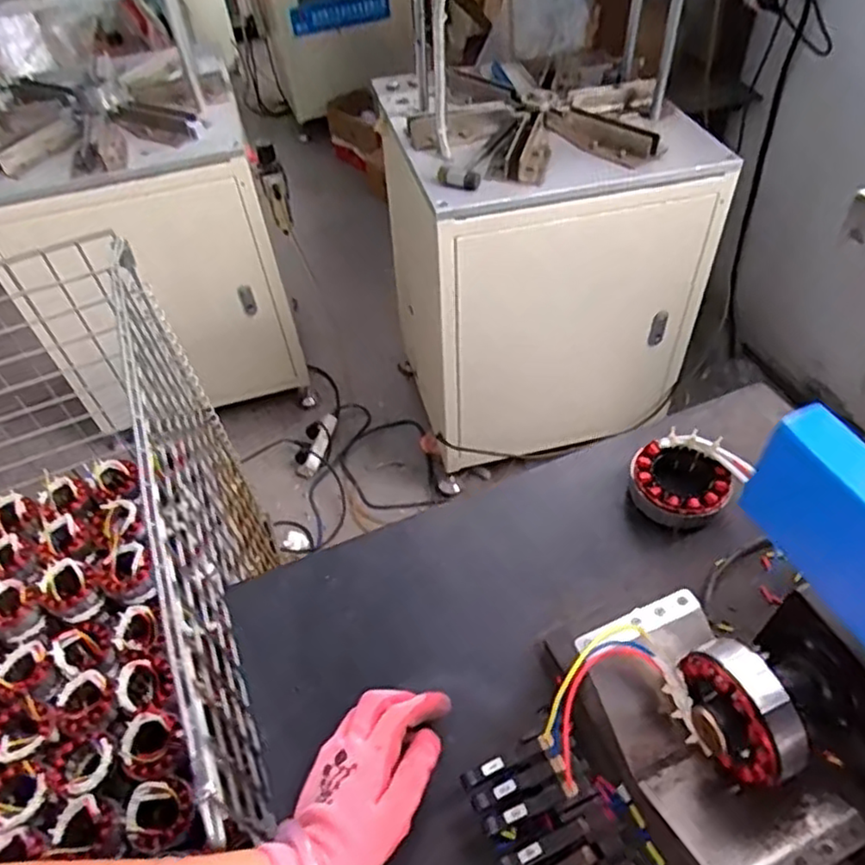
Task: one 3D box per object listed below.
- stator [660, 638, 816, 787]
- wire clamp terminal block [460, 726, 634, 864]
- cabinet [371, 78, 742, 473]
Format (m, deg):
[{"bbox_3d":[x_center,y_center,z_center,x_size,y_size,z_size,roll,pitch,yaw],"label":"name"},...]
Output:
[{"bbox_3d":[0.195,0.183,0.434,0.053,0.075,0.089,-20,50,-12],"label":"stator"},{"bbox_3d":[0.075,0.268,0.450,0.072,0.038,0.104,-24,51,-16],"label":"wire clamp terminal block"},{"bbox_3d":[0.226,-0.360,1.446,0.547,0.634,0.442,-11,49,-5],"label":"cabinet"}]

